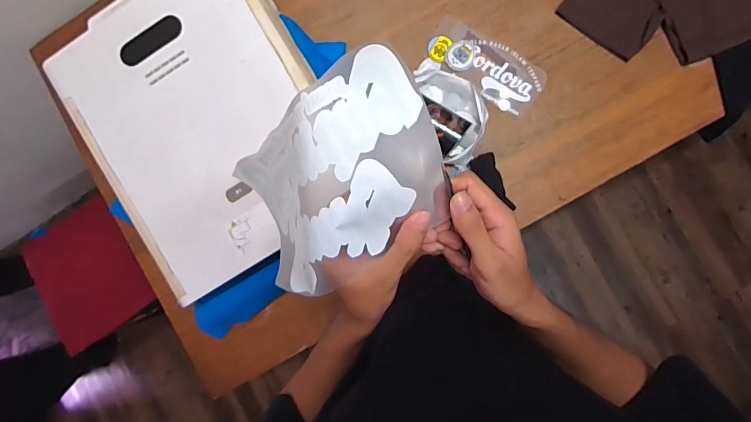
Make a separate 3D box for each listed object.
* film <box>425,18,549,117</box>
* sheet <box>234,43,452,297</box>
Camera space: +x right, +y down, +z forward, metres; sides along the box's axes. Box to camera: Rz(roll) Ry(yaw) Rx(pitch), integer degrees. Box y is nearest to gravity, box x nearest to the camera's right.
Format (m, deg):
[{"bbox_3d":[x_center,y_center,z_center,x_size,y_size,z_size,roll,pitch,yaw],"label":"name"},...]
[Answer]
[{"bbox_3d":[0.223,-0.292,0.796,0.246,0.007,0.108,32,96,5],"label":"film"},{"bbox_3d":[-0.038,-0.018,0.335,0.218,0.089,0.141,-31,102,20],"label":"sheet"}]

